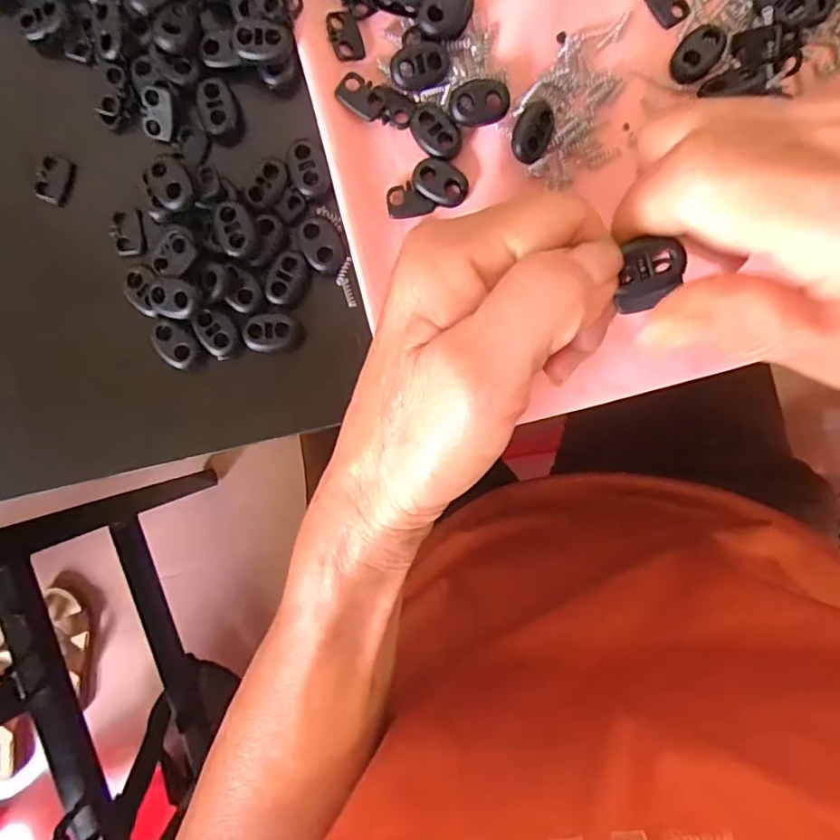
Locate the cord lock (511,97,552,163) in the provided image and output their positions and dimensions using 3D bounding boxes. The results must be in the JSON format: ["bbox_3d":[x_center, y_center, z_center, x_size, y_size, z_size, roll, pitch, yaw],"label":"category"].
[{"bbox_3d":[0.041,-0.106,0.209,0.013,0.009,0.021,26,92,1],"label":"cord lock"}]

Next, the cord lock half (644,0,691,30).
[{"bbox_3d":[0.092,-0.156,0.213,0.013,0.004,0.018,-36,90,3],"label":"cord lock half"}]

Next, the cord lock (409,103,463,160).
[{"bbox_3d":[0.005,-0.109,0.212,0.015,0.004,0.023,-38,90,3],"label":"cord lock"}]

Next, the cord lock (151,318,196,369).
[{"bbox_3d":[-0.094,-0.029,0.216,0.013,0.004,0.019,-31,90,3],"label":"cord lock"}]

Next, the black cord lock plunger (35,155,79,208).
[{"bbox_3d":[-0.141,-0.093,0.221,0.012,0.006,0.018,25,92,1],"label":"black cord lock plunger"}]

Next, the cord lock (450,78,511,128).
[{"bbox_3d":[0.022,-0.116,0.209,0.021,0.004,0.015,-18,112,3],"label":"cord lock"}]

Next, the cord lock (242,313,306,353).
[{"bbox_3d":[-0.056,-0.033,0.219,0.021,0.009,0.014,1,92,2],"label":"cord lock"}]

